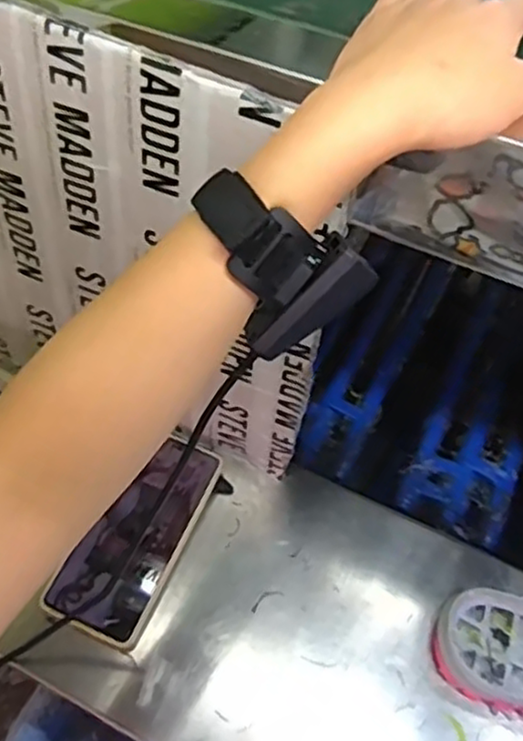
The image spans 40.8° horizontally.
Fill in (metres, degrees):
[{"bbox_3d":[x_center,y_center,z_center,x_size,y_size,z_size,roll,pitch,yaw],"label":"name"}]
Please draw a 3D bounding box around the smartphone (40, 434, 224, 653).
[{"bbox_3d":[-0.092,0.129,0.556,0.071,0.016,0.165,24,58,13],"label":"smartphone"}]

